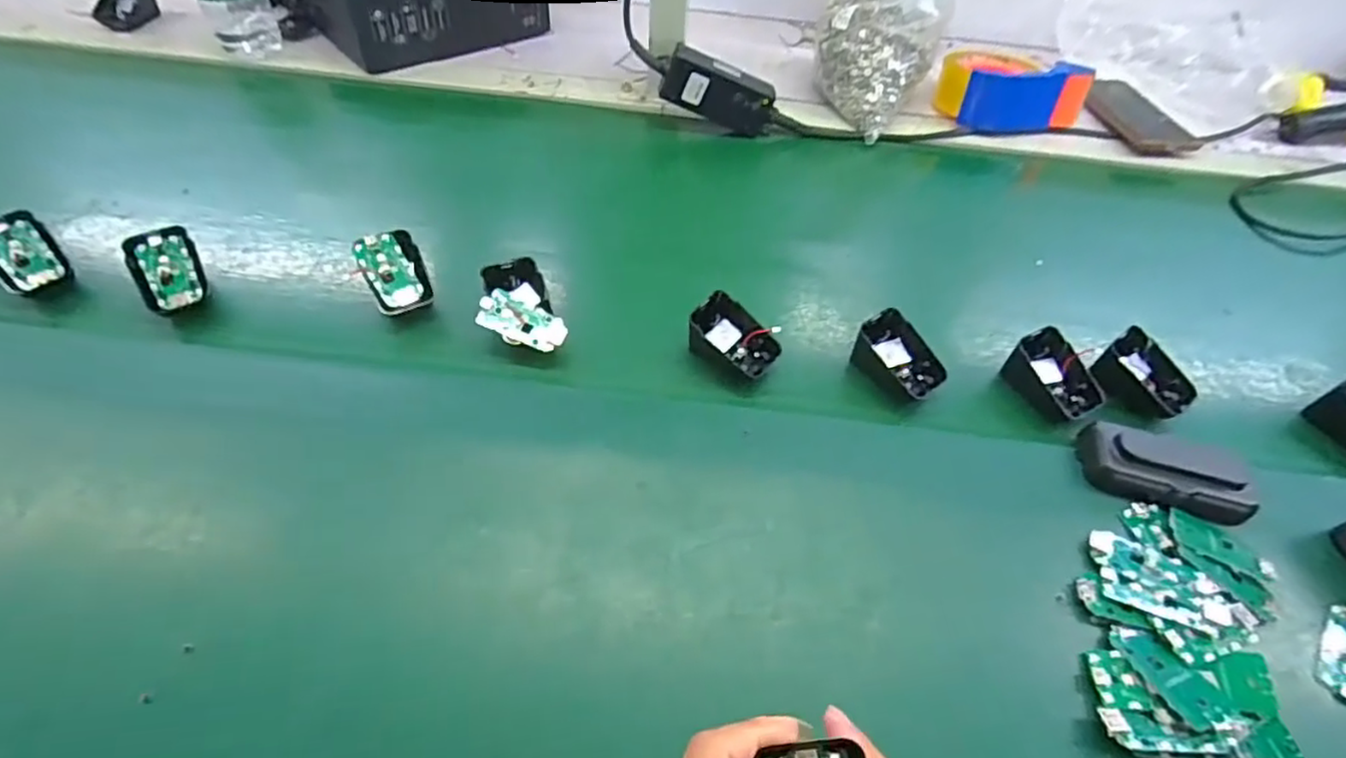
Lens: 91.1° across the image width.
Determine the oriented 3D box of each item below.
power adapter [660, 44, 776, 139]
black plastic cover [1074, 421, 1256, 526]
[{"bbox_3d":[0.048,-0.295,0.683,0.117,0.055,0.026,18,48,-21],"label":"power adapter"},{"bbox_3d":[0.337,0.059,0.445,0.104,0.024,0.050,11,51,5],"label":"black plastic cover"}]

